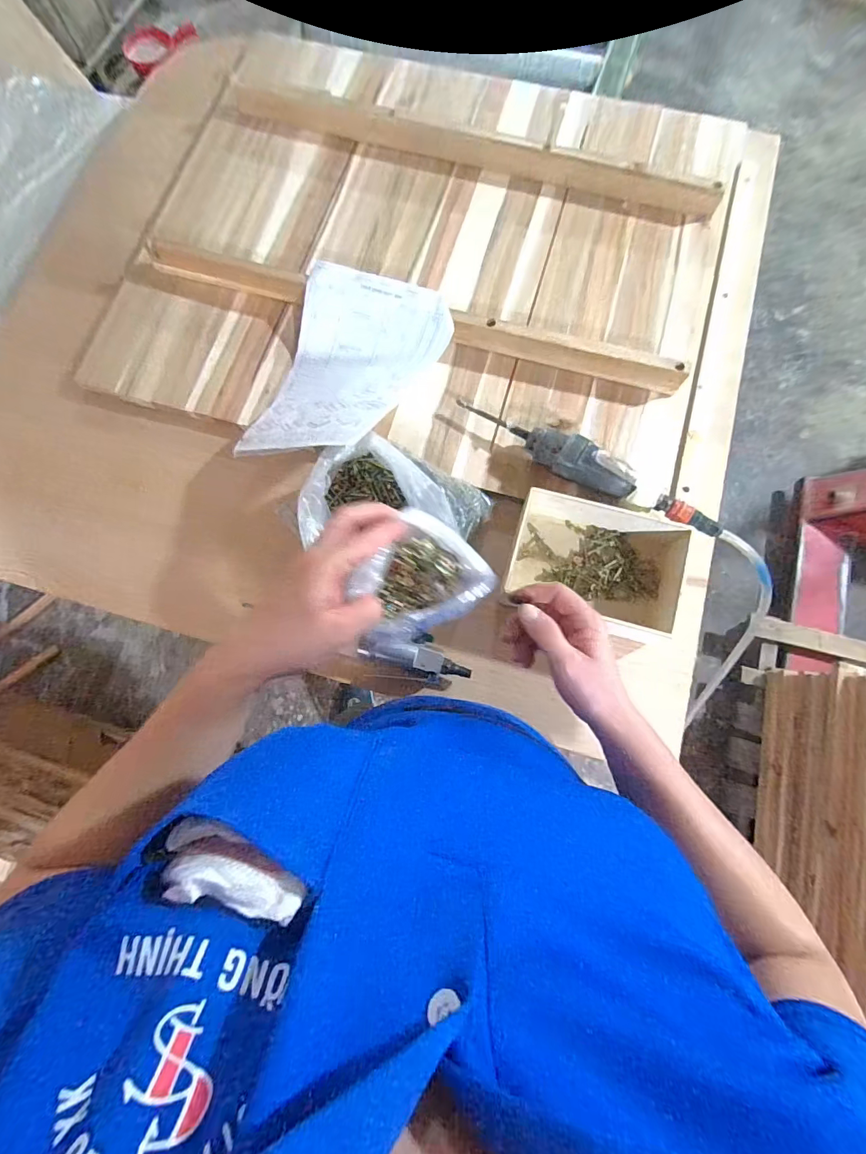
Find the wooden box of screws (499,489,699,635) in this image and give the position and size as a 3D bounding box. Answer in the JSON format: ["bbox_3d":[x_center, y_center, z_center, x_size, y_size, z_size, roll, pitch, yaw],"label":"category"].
[{"bbox_3d":[0.193,-0.018,0.554,0.189,0.069,0.133,17,78,5],"label":"wooden box of screws"}]

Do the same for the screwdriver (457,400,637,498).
[{"bbox_3d":[0.134,-0.165,0.565,0.240,0.054,0.049,26,79,7],"label":"screwdriver"}]

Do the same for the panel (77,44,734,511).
[{"bbox_3d":[-0.005,-0.488,0.658,0.844,0.048,0.706,17,78,5],"label":"panel"}]

